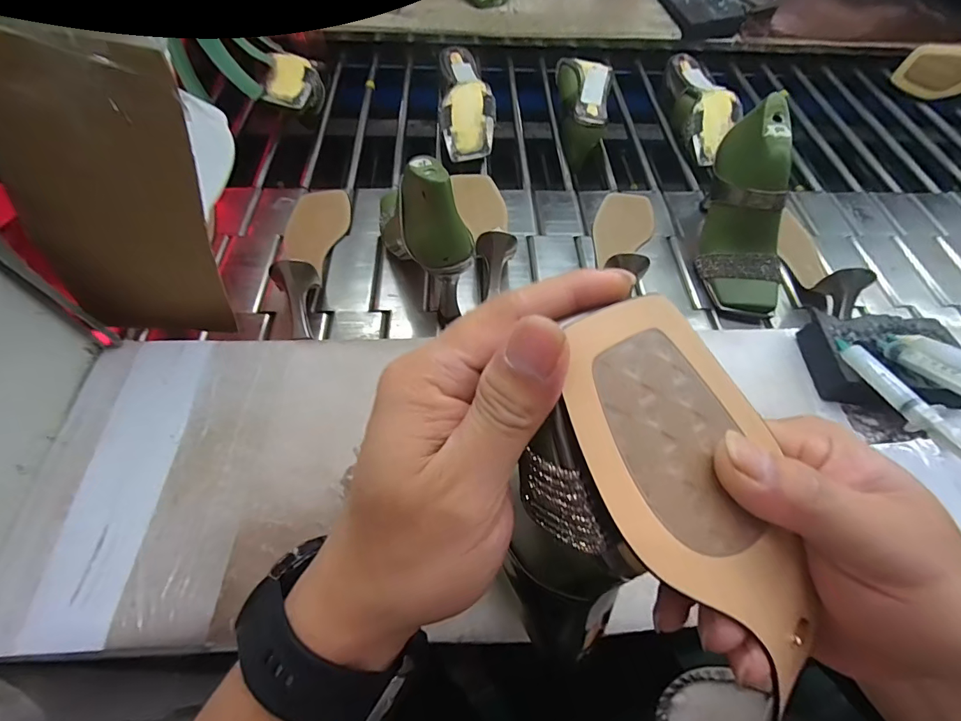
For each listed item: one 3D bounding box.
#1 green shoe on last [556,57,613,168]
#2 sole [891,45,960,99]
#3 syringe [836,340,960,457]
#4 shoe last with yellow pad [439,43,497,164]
[{"bbox_3d":[0.159,-0.400,0.712,0.086,0.074,0.202,8,59,2],"label":"green shoe on last"},{"bbox_3d":[0.889,-0.516,0.820,0.206,0.082,0.032,17,60,8],"label":"sole"},{"bbox_3d":[0.333,0.038,0.340,0.012,0.019,0.168,-3,40,-5],"label":"syringe"},{"bbox_3d":[-0.021,-0.406,0.707,0.080,0.072,0.223,0,59,-3],"label":"shoe last with yellow pad"}]

